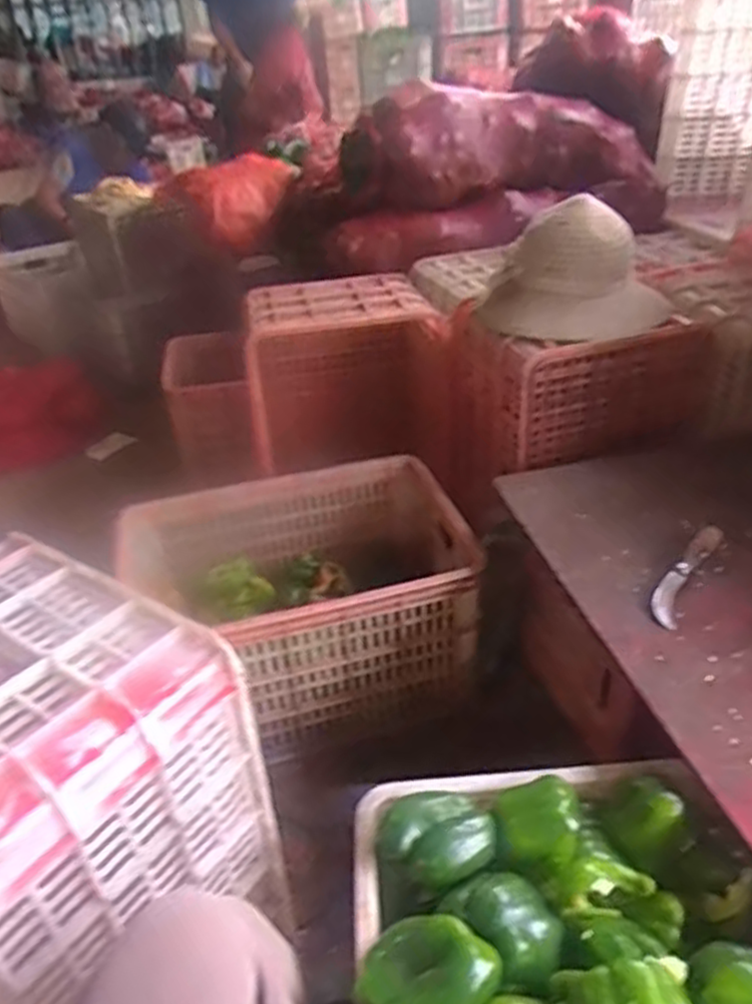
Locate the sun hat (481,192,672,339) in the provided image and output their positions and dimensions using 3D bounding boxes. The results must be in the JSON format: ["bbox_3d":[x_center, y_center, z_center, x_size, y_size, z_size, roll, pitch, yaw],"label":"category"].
[{"bbox_3d":[0.354,-0.423,1.358,0.277,0.210,0.309,-19,36,-22],"label":"sun hat"}]

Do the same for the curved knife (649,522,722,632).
[{"bbox_3d":[0.379,0.078,0.902,0.037,0.024,0.213,18,39,31],"label":"curved knife"}]

